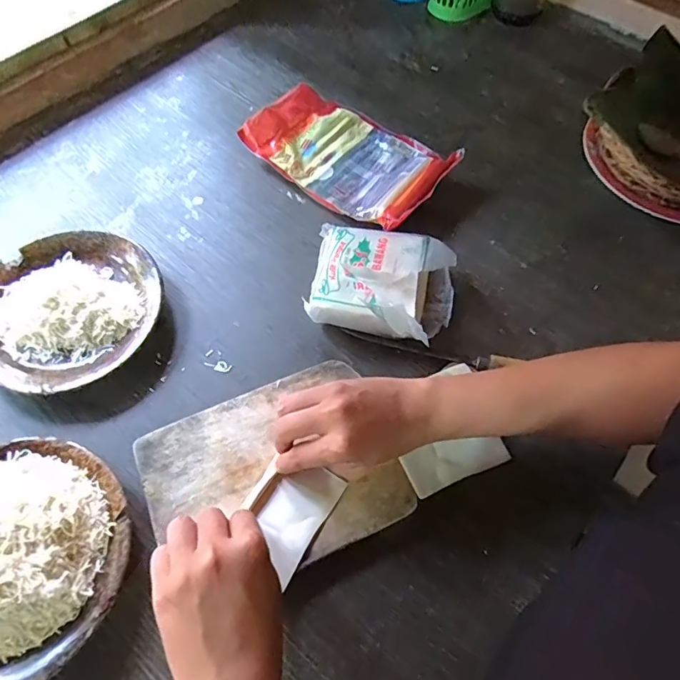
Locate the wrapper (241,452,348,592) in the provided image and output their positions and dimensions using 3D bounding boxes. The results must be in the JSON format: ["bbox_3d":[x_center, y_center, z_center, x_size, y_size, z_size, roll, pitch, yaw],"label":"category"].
[{"bbox_3d":[-0.043,0.139,0.405,0.063,0.009,0.087,29,65,14],"label":"wrapper"}]

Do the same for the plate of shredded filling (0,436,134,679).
[{"bbox_3d":[-0.260,0.166,0.375,0.183,0.052,0.177,1,62,-1],"label":"plate of shredded filling"}]

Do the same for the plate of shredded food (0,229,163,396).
[{"bbox_3d":[-0.275,-0.034,0.493,0.181,0.037,0.174,1,62,-1],"label":"plate of shredded food"}]

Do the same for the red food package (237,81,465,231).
[{"bbox_3d":[0.012,-0.233,0.608,0.232,0.032,0.152,36,67,17],"label":"red food package"}]

